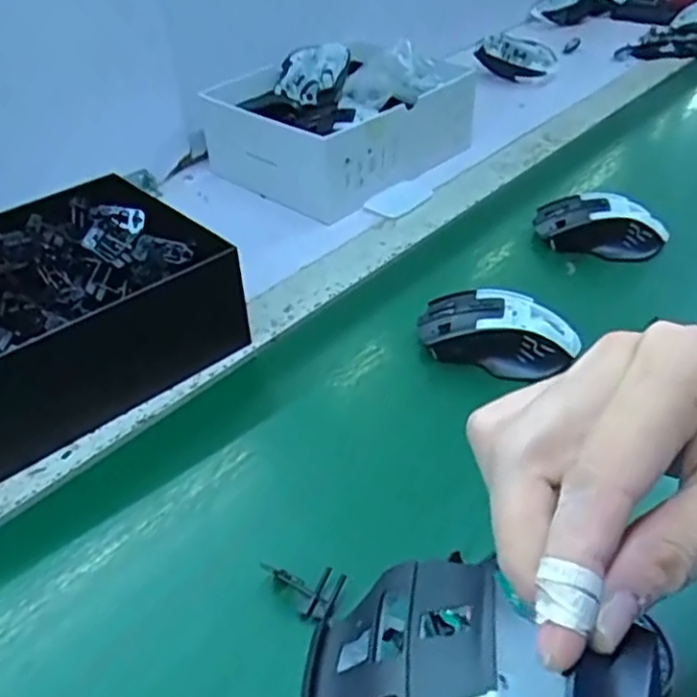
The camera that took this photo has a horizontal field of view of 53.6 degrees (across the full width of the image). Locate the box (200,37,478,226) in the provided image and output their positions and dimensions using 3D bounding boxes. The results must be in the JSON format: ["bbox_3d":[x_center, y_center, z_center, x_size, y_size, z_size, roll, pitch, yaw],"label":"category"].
[{"bbox_3d":[0.002,-0.255,0.774,0.229,0.093,0.251,29,48,32],"label":"box"}]

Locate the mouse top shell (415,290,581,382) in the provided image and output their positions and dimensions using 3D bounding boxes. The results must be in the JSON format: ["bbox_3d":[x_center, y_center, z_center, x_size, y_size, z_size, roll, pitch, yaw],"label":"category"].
[{"bbox_3d":[0.109,-0.010,0.509,0.113,0.041,0.062,9,40,14],"label":"mouse top shell"}]

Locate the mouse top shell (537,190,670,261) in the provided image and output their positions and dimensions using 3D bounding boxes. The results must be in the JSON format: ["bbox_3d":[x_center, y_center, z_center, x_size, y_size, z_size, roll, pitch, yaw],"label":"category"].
[{"bbox_3d":[0.227,-0.112,0.625,0.111,0.042,0.058,9,40,13],"label":"mouse top shell"}]

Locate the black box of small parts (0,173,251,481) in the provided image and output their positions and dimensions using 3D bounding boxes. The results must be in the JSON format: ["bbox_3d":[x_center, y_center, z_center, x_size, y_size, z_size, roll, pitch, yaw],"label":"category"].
[{"bbox_3d":[-0.218,-0.025,0.503,0.226,0.090,0.181,-31,47,-31],"label":"black box of small parts"}]

